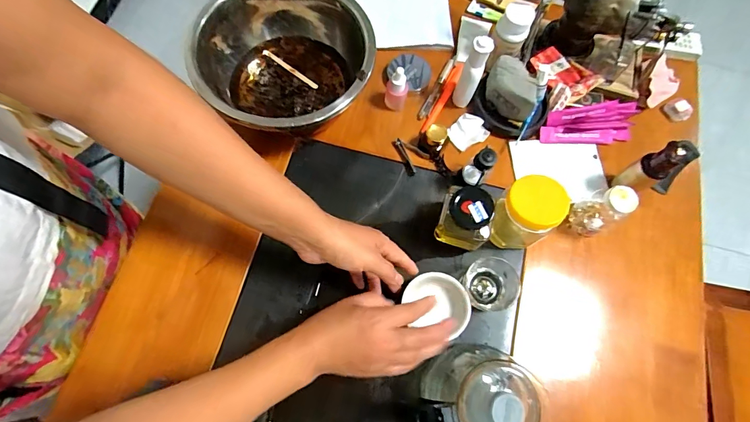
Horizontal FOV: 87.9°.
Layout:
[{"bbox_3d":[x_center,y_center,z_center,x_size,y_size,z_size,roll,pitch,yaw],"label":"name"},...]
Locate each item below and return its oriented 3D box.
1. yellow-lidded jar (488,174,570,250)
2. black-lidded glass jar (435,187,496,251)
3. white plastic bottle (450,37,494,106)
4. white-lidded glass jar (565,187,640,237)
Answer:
[{"bbox_3d":[0.195,0.007,0.516,0.068,0.130,0.062,1,71,-3],"label":"yellow-lidded jar"},{"bbox_3d":[0.122,0.008,0.528,0.066,0.103,0.062,17,71,3],"label":"black-lidded glass jar"},{"bbox_3d":[0.143,-0.201,0.584,0.030,0.133,0.029,1,71,-3],"label":"white plastic bottle"},{"bbox_3d":[0.318,0.001,0.547,0.057,0.090,0.053,1,71,-3],"label":"white-lidded glass jar"}]

